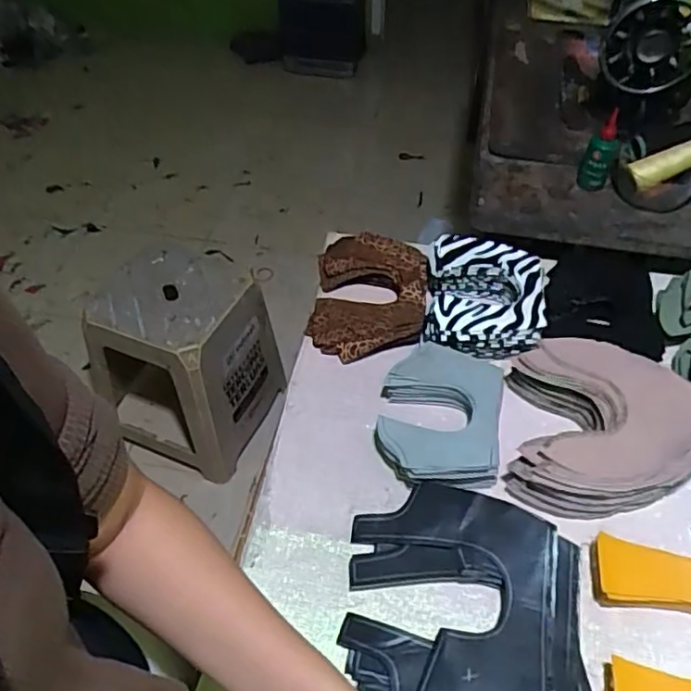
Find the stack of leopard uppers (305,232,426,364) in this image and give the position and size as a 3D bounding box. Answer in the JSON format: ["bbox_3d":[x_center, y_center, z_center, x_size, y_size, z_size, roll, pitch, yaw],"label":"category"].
[{"bbox_3d":[0.029,-0.062,0.767,0.134,0.040,0.176,6,49,5],"label":"stack of leopard uppers"}]

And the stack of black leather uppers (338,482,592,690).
[{"bbox_3d":[0.098,0.219,0.523,0.189,0.039,0.203,5,49,4],"label":"stack of black leather uppers"}]

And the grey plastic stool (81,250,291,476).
[{"bbox_3d":[-0.345,0.037,1.398,0.296,0.386,0.302,18,51,15],"label":"grey plastic stool"}]

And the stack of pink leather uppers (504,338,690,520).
[{"bbox_3d":[0.259,0.081,0.622,0.178,0.057,0.176,9,50,7],"label":"stack of pink leather uppers"}]

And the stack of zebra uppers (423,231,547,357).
[{"bbox_3d":[0.165,-0.054,0.740,0.137,0.054,0.157,7,49,6],"label":"stack of zebra uppers"}]

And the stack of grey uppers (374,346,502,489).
[{"bbox_3d":[0.097,0.071,0.647,0.121,0.035,0.161,7,49,6],"label":"stack of grey uppers"}]

